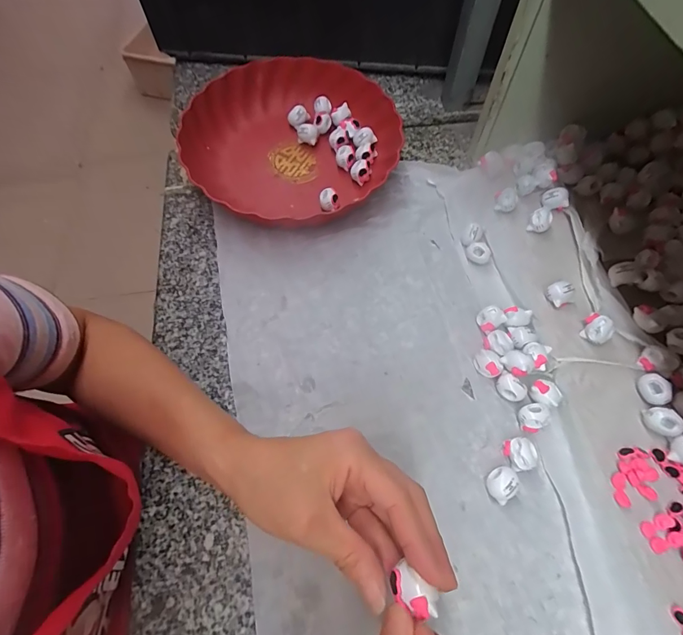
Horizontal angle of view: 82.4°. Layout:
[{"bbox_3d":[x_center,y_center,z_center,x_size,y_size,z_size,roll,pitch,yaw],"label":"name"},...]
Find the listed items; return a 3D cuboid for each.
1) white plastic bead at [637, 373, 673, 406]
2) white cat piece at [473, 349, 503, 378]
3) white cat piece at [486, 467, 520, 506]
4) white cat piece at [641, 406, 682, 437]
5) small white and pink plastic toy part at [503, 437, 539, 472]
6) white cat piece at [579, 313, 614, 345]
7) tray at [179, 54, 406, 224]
[{"bbox_3d":[0.262,0.060,0.326,0.018,0.016,0.025,-20,65,-9],"label":"white plastic bead"},{"bbox_3d":[0.133,0.043,0.356,0.017,0.020,0.025,-23,66,-10],"label":"white cat piece"},{"bbox_3d":[0.127,0.132,0.310,0.021,0.017,0.025,39,70,18],"label":"white cat piece"},{"bbox_3d":[0.257,0.084,0.313,0.019,0.019,0.024,-19,65,-8],"label":"white cat piece"},{"bbox_3d":[0.147,0.112,0.321,0.022,0.018,0.025,-13,64,-6],"label":"small white and pink plastic toy part"},{"bbox_3d":[0.229,0.011,0.352,0.020,0.020,0.025,-30,67,-13],"label":"white cat piece"},{"bbox_3d":[-0.054,-0.208,0.459,0.242,0.046,0.241,31,68,15],"label":"tray"}]

